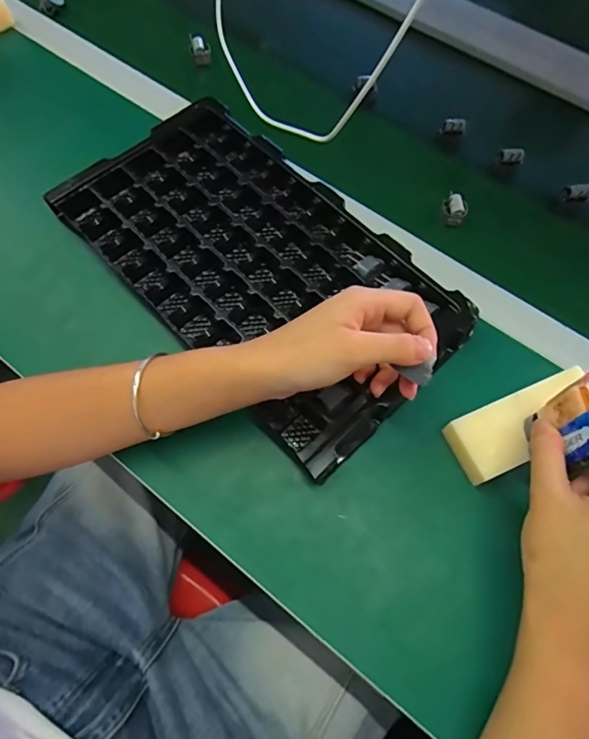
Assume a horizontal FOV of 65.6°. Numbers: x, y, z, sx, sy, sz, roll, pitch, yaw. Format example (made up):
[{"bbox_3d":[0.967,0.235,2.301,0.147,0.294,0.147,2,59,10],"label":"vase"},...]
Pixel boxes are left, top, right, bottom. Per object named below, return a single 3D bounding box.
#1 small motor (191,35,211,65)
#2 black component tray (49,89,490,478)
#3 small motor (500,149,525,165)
[{"bbox_3d":[-0.113,-0.386,0.556,0.023,0.026,0.022,-10,68,-6],"label":"small motor"},{"bbox_3d":[-0.035,-0.099,0.419,0.197,0.031,0.358,-41,74,-17],"label":"black component tray"},{"bbox_3d":[0.236,-0.231,0.496,0.023,0.012,0.015,2,67,-1],"label":"small motor"}]

